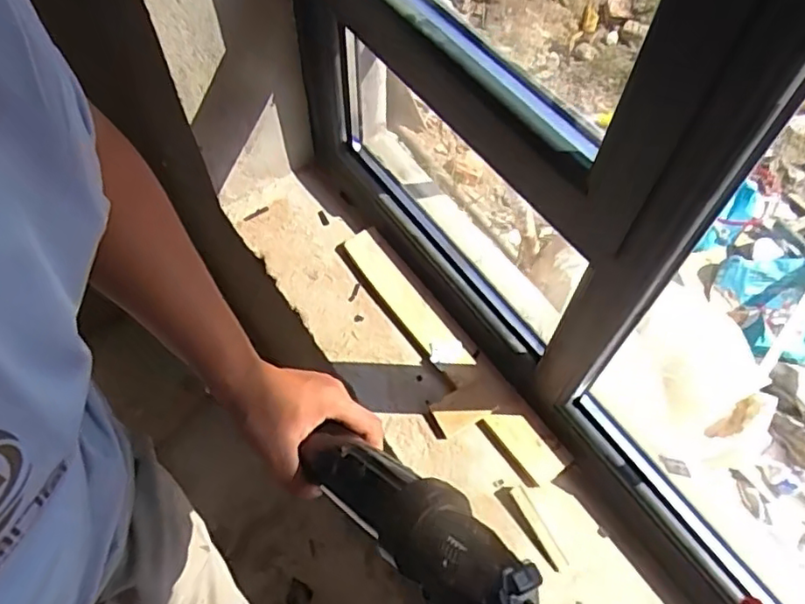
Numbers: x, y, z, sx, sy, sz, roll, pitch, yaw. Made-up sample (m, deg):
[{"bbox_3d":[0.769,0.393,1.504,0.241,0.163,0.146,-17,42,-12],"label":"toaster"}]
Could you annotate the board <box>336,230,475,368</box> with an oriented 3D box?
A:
[{"bbox_3d":[-0.001,-0.004,1.070,0.062,0.032,0.319,-32,65,-19],"label":"board"}]

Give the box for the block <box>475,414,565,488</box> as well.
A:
[{"bbox_3d":[0.182,0.223,0.945,0.062,0.013,0.131,-39,74,-7],"label":"block"}]

